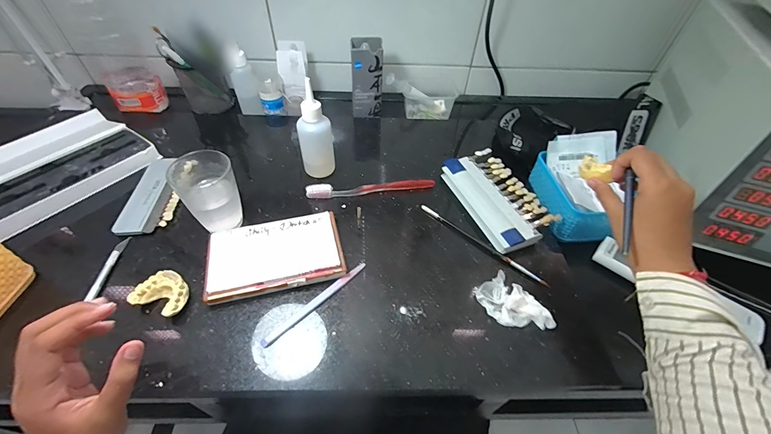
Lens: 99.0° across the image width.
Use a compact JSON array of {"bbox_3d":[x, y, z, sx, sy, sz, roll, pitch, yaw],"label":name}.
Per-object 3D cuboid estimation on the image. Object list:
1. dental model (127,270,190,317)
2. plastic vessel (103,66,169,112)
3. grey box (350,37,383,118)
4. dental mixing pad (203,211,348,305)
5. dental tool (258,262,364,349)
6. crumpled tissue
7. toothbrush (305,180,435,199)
[{"bbox_3d":[-0.239,0.086,0.359,0.049,0.030,0.044,19,50,17],"label":"dental model"},{"bbox_3d":[-0.476,-0.243,0.633,0.087,0.056,0.086,-29,54,-24],"label":"plastic vessel"},{"bbox_3d":[-0.034,-0.253,0.610,0.056,0.127,0.051,2,48,-1],"label":"grey box"},{"bbox_3d":[-0.131,0.044,0.397,0.153,0.019,0.092,-12,49,-11],"label":"dental mixing pad"},{"bbox_3d":[-0.076,0.094,0.369,0.011,0.007,0.138,36,57,28],"label":"dental tool"},{"bbox_3d":[0.143,0.100,0.369,0.053,0.016,0.078,-27,53,-23],"label":"crumpled tissue"},{"bbox_3d":[-0.021,-0.044,0.493,0.190,0.013,0.019,-7,48,-6],"label":"toothbrush"}]

